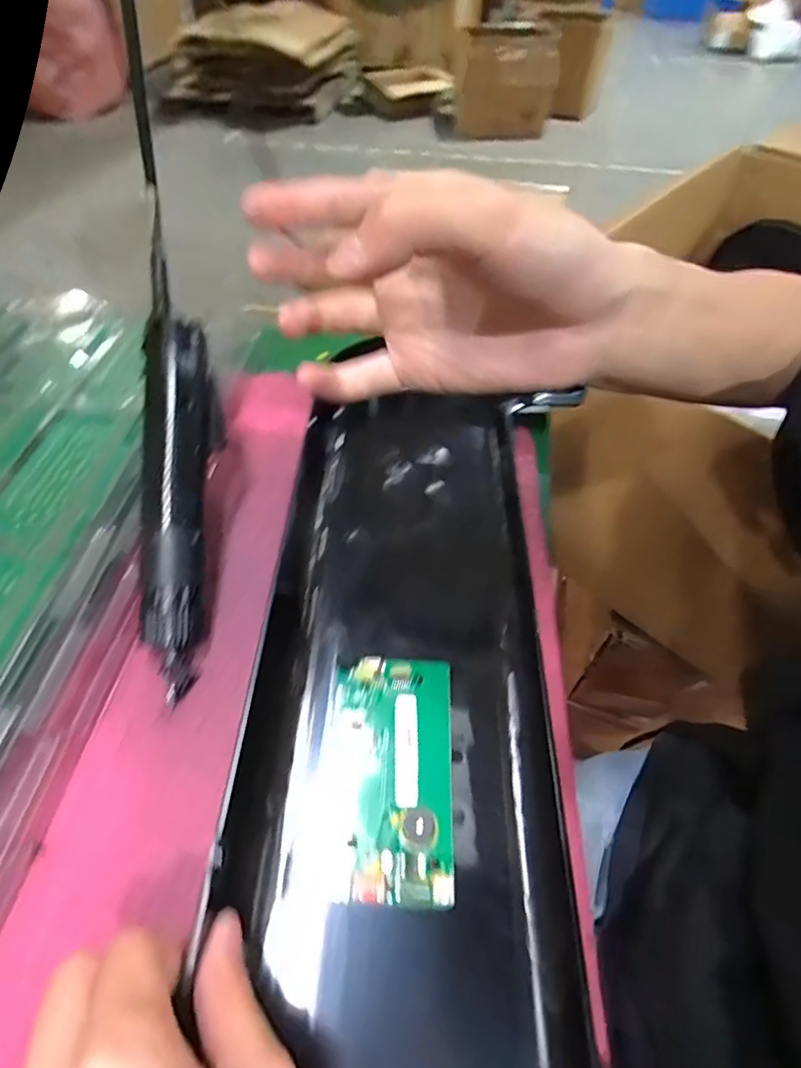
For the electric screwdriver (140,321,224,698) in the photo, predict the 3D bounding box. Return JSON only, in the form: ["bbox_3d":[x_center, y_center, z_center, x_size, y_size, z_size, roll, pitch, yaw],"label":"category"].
[{"bbox_3d":[-0.130,-0.022,0.305,0.035,0.031,0.214,-3,80,-3],"label":"electric screwdriver"}]

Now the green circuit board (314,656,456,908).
[{"bbox_3d":[-0.005,0.110,0.250,0.062,0.010,0.105,4,51,0],"label":"green circuit board"}]

